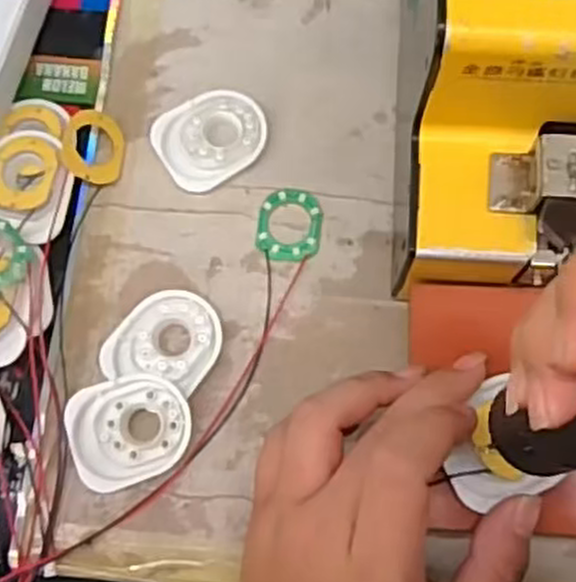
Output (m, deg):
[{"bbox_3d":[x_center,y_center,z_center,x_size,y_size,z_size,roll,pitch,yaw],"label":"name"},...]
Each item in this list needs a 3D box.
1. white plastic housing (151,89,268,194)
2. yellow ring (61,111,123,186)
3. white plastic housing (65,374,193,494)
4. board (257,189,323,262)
[{"bbox_3d":[-0.040,-0.081,0.419,0.057,0.005,0.048,-30,76,-7],"label":"white plastic housing"},{"bbox_3d":[-0.102,-0.077,0.417,0.031,0.006,0.042,12,64,-25],"label":"yellow ring"},{"bbox_3d":[-0.073,0.065,0.372,0.056,0.008,0.049,-18,75,-4],"label":"white plastic housing"},{"bbox_3d":[0.001,-0.034,0.406,0.032,0.004,0.038,4,75,2],"label":"board"}]

